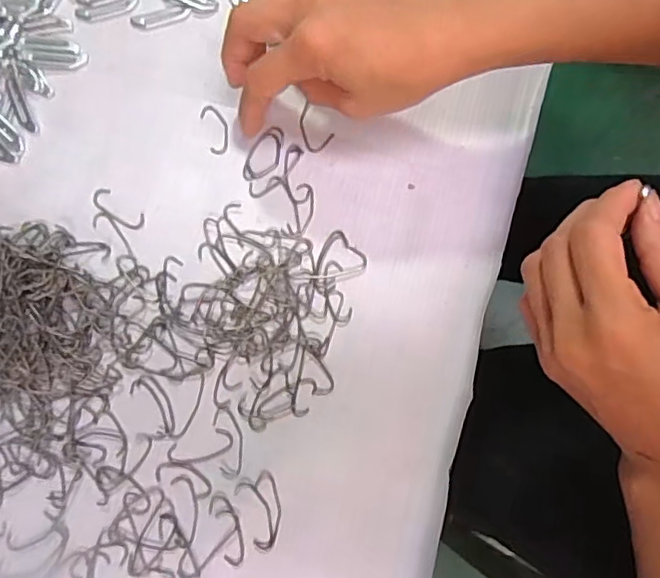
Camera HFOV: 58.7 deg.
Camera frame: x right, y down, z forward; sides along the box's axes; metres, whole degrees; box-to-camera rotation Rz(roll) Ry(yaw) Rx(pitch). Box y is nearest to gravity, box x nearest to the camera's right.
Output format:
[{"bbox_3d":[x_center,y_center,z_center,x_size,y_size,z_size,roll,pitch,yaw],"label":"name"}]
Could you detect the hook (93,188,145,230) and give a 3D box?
[{"bbox_3d":[-0.127,-0.048,0.352,0.035,0.004,0.014,35,81,6],"label":"hook"}]

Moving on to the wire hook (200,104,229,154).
[{"bbox_3d":[-0.070,-0.099,0.362,0.014,0.004,0.033,-17,80,-4],"label":"wire hook"}]

